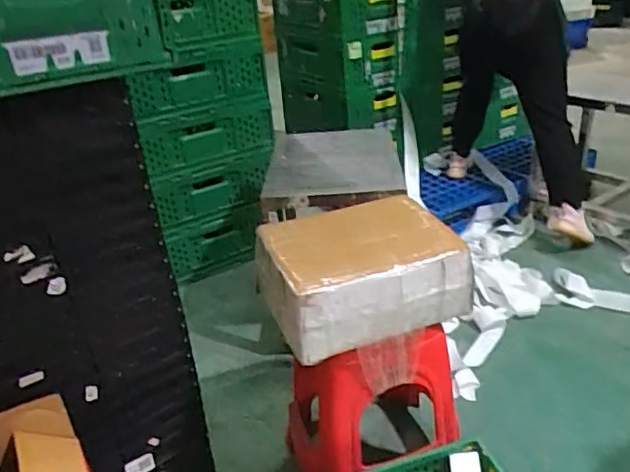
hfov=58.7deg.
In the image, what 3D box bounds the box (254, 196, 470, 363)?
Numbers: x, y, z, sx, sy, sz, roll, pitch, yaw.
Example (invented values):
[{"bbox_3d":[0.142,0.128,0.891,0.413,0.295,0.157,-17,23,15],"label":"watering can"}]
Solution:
[{"bbox_3d":[0.082,0.072,1.186,0.373,0.161,0.316,-12,28,-12],"label":"box"}]

